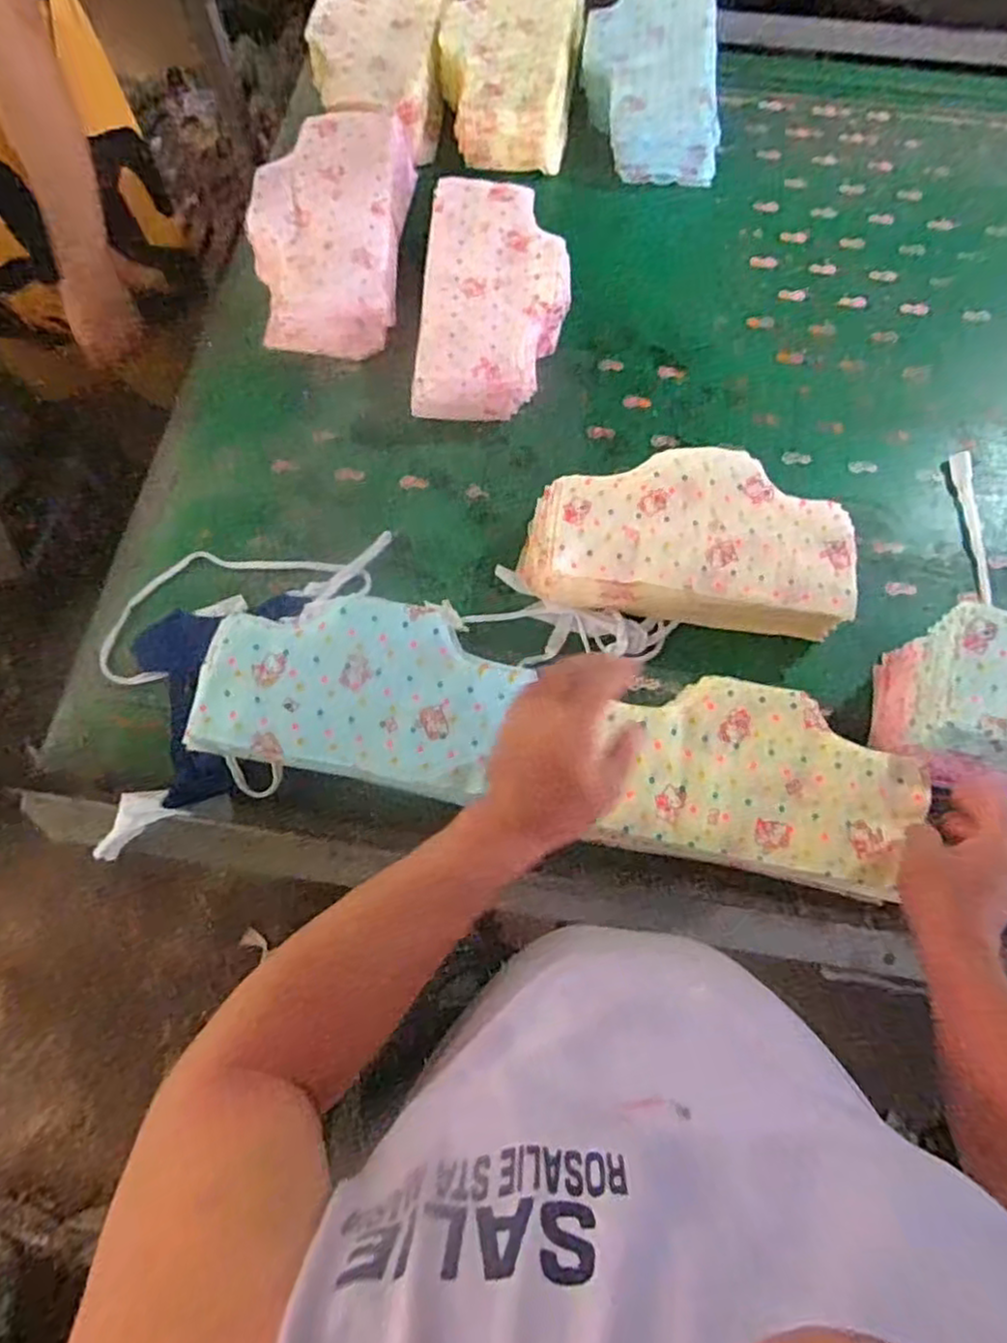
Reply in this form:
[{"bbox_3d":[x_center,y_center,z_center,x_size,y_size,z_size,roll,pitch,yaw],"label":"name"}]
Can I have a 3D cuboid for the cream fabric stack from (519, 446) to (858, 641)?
[{"bbox_3d":[0.191,-0.132,0.741,0.319,0.079,0.168,8,72,1],"label":"cream fabric stack"}]

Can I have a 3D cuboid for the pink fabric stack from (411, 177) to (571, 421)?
[{"bbox_3d":[-0.012,-0.452,0.863,0.179,0.072,0.321,4,72,0],"label":"pink fabric stack"}]

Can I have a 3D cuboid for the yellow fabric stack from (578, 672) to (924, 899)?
[{"bbox_3d":[0.233,0.095,0.639,0.266,0.021,0.161,13,72,2],"label":"yellow fabric stack"}]

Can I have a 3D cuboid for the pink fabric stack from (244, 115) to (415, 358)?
[{"bbox_3d":[-0.221,-0.561,0.895,0.190,0.076,0.349,2,72,-1],"label":"pink fabric stack"}]

